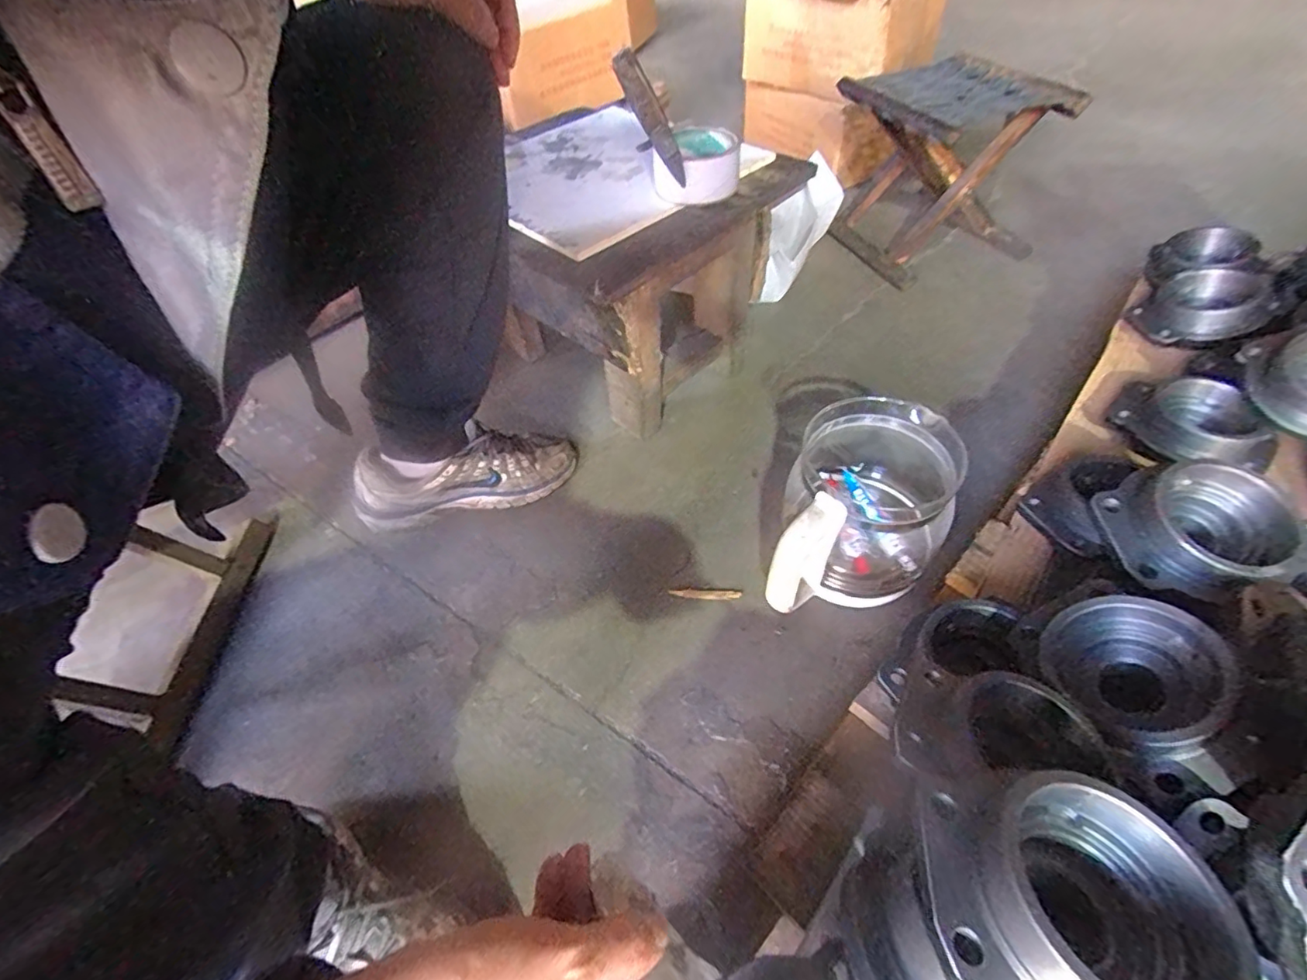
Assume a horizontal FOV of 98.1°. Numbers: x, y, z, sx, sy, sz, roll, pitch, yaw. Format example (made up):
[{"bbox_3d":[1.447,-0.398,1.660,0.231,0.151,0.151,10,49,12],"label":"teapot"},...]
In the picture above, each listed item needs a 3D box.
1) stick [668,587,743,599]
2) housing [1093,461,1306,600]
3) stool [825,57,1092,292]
[{"bbox_3d":[0.056,0.114,0.621,0.077,0.007,0.010,3,52,9],"label":"stick"},{"bbox_3d":[0.364,0.024,0.382,0.096,0.043,0.091,-3,50,4],"label":"housing"},{"bbox_3d":[0.490,-0.542,0.975,0.279,0.268,0.282,-3,51,4],"label":"stool"}]

